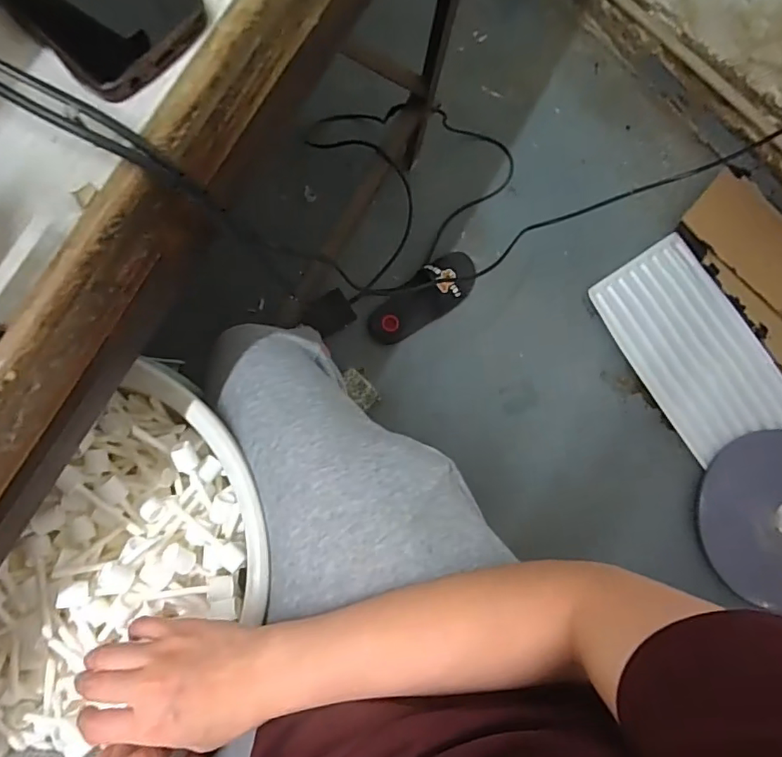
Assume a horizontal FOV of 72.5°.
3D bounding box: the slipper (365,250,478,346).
[{"bbox_3d":[0.066,-0.150,0.995,0.235,0.046,0.093,-39,88,-8],"label":"slipper"}]

